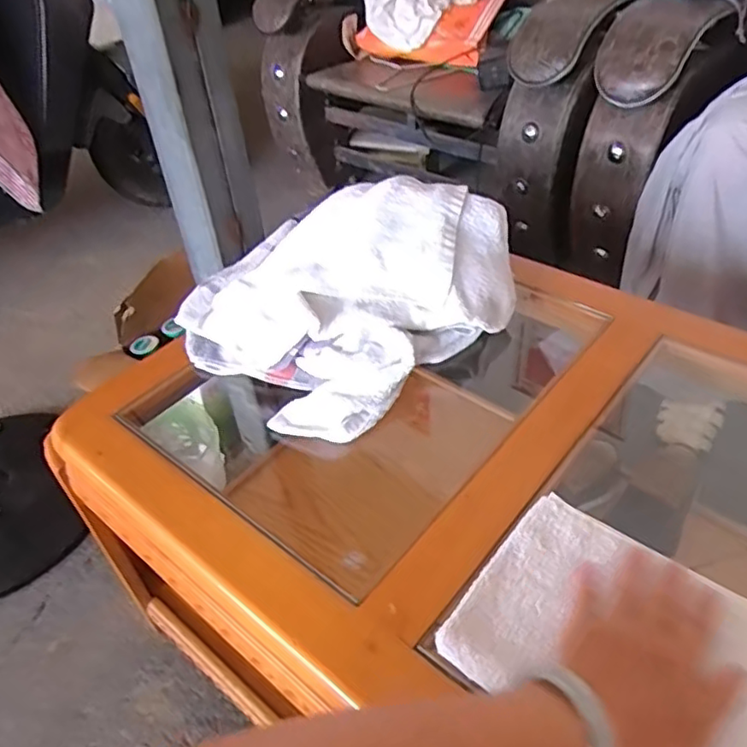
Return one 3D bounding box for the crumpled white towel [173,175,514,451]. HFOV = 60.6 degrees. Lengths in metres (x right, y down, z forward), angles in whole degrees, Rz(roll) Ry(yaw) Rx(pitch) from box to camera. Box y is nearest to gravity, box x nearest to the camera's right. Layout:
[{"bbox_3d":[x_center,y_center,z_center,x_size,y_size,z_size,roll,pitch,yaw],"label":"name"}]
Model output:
[{"bbox_3d":[-0.020,-0.106,0.716,0.339,0.123,0.264,-33,48,-28],"label":"crumpled white towel"}]

